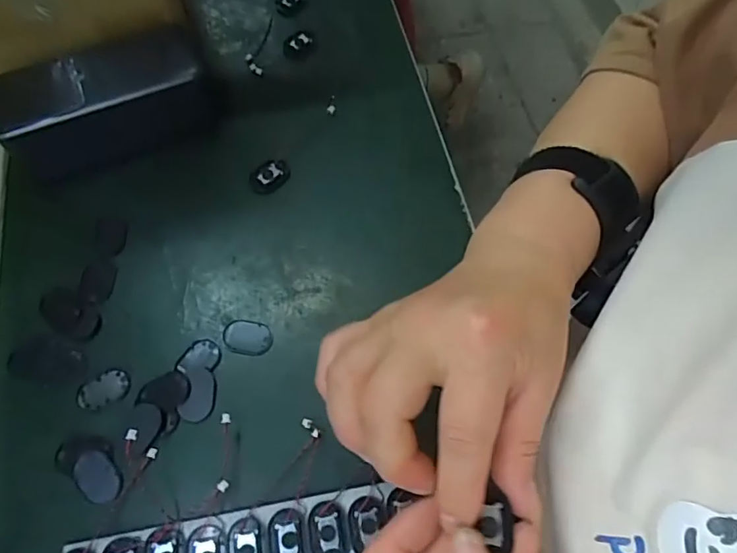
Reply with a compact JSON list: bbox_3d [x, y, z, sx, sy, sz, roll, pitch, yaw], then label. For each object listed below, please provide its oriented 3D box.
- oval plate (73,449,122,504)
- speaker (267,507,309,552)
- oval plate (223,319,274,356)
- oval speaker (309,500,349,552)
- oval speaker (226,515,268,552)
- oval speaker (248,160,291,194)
[{"bbox_3d":[-0.141,0.103,0.271,0.018,0.004,0.030,-39,72,-17],"label":"oval plate"},{"bbox_3d":[-0.039,0.128,0.256,0.019,0.004,0.029,-6,66,-4],"label":"speaker"},{"bbox_3d":[-0.070,0.035,0.307,0.028,0.004,0.020,8,65,2],"label":"oval plate"},{"bbox_3d":[-0.020,0.126,0.258,0.017,0.004,0.028,-10,66,-6],"label":"oval speaker"},{"bbox_3d":[-0.059,0.131,0.254,0.019,0.004,0.029,-7,66,-5],"label":"oval speaker"},{"bbox_3d":[-0.066,-0.068,0.354,0.029,0.004,0.021,-38,72,-17],"label":"oval speaker"}]

